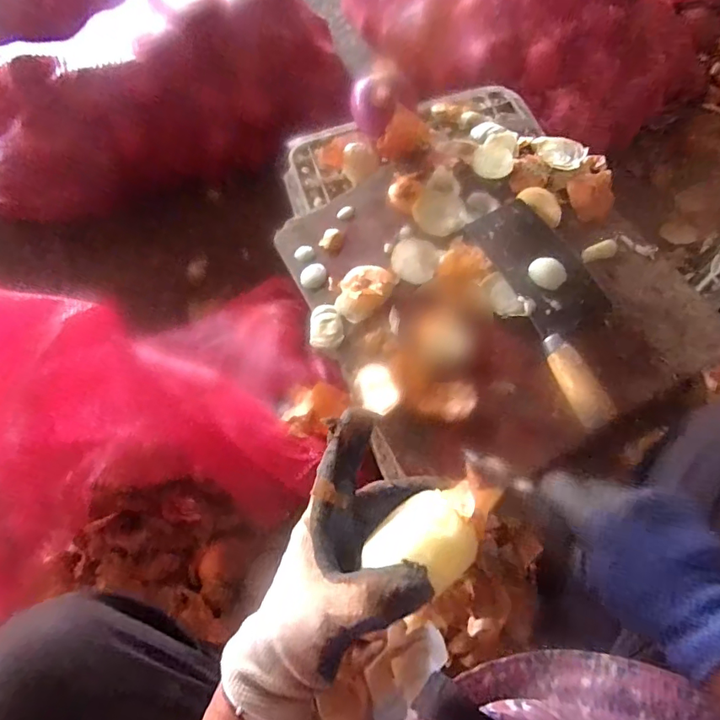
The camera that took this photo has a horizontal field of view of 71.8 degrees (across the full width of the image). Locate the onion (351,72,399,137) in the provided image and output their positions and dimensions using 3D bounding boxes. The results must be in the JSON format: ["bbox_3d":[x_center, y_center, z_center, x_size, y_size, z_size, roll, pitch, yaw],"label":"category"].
[{"bbox_3d":[0.018,-0.298,0.581,0.055,0.050,0.063,-5,65,0],"label":"onion"}]

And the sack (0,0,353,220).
[{"bbox_3d":[-0.347,-0.450,0.835,0.633,0.215,0.214,-24,66,-8],"label":"sack"}]

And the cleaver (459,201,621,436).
[{"bbox_3d":[0.193,-0.060,0.487,0.081,0.018,0.241,-21,66,-7],"label":"cleaver"}]

